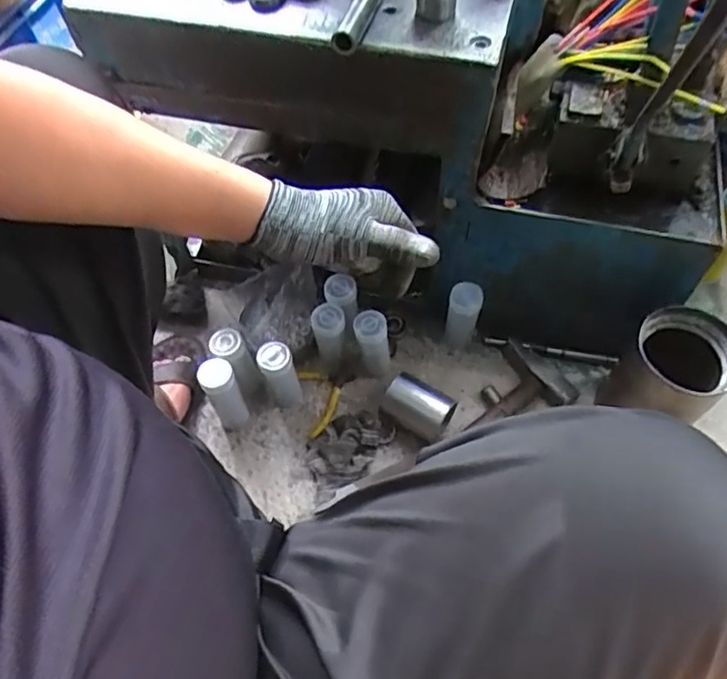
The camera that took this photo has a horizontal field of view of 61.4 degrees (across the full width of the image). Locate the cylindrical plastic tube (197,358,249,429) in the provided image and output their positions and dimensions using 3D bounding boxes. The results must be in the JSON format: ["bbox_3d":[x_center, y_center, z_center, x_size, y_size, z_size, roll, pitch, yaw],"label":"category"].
[{"bbox_3d":[-0.185,0.075,0.827,0.045,0.128,0.043,-26,62,-14],"label":"cylindrical plastic tube"}]

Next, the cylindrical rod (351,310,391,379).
[{"bbox_3d":[0.012,0.011,0.864,0.048,0.117,0.047,-4,59,-1],"label":"cylindrical rod"}]

